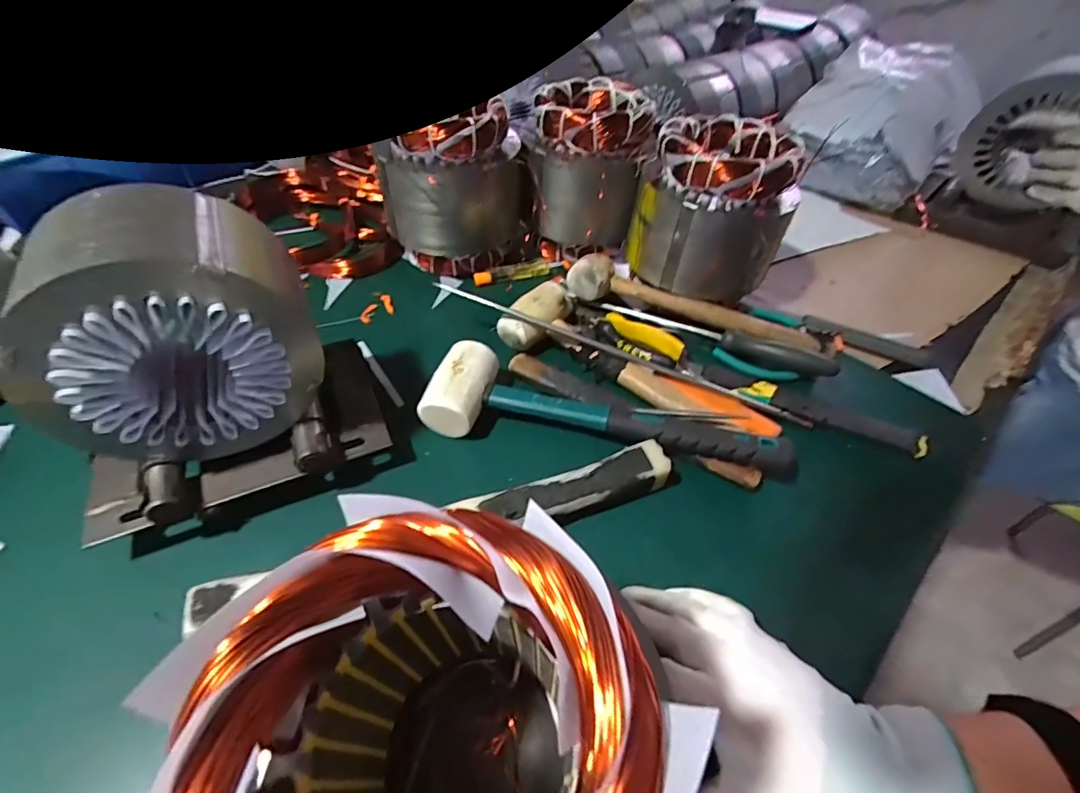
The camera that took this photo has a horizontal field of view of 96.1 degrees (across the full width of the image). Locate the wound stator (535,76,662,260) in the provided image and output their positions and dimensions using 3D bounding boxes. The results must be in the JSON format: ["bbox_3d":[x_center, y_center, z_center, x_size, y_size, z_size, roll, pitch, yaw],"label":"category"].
[{"bbox_3d":[0.056,-0.265,0.565,0.123,0.151,0.124,6,49,1],"label":"wound stator"}]

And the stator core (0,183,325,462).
[{"bbox_3d":[-0.224,-0.035,0.306,0.148,0.148,0.083,-21,54,-21],"label":"stator core"}]

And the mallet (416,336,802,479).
[{"bbox_3d":[0.053,0.018,0.402,0.294,0.045,0.080,10,49,4],"label":"mallet"}]

